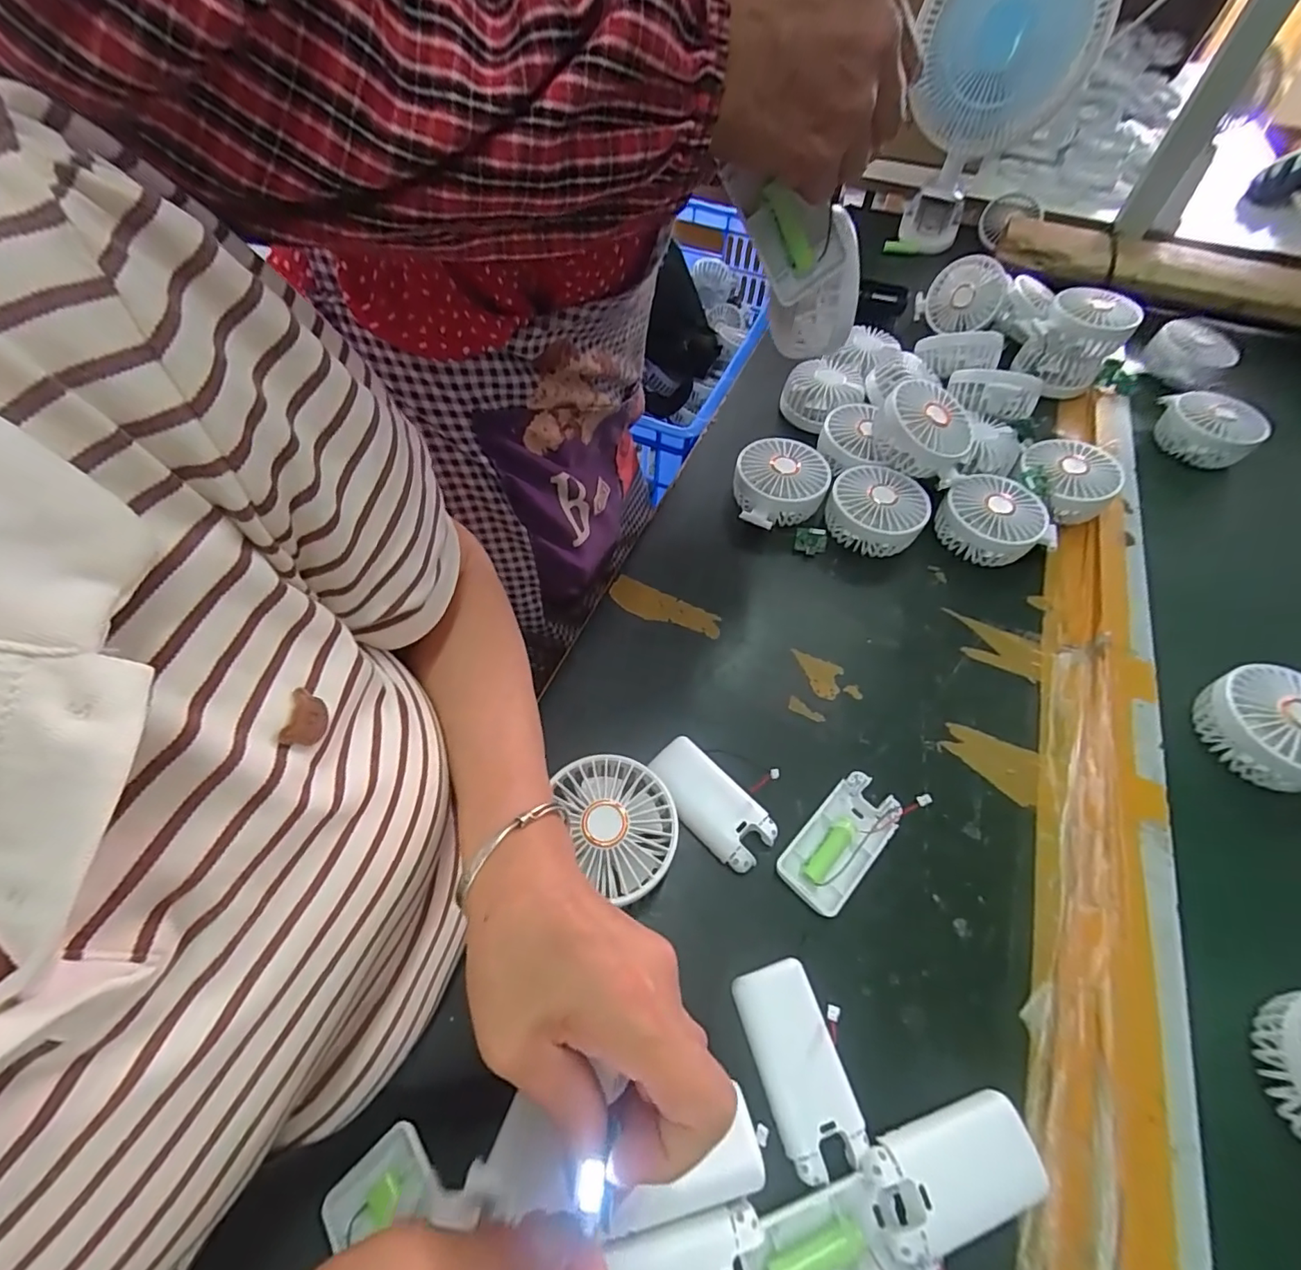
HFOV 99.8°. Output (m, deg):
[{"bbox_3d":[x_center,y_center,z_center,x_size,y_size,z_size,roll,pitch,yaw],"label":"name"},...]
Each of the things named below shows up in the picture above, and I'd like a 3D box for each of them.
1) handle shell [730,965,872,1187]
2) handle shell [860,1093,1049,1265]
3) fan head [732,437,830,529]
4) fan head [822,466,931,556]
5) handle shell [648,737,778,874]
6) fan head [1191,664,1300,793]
[{"bbox_3d":[0.080,0.233,0.300,0.045,0.011,0.092,-14,56,-11],"label":"handle shell"},{"bbox_3d":[0.154,0.268,0.274,0.093,0.019,0.042,-11,57,-10],"label":"handle shell"},{"bbox_3d":[0.123,-0.139,0.525,0.083,0.047,0.090,0,54,-1],"label":"fan head"},{"bbox_3d":[0.209,-0.114,0.512,0.086,0.047,0.086,28,59,18],"label":"fan head"},{"bbox_3d":[0.041,0.113,0.373,0.043,0.013,0.091,-38,63,-24],"label":"handle shell"},{"bbox_3d":[0.452,0.073,0.388,0.070,0.043,0.100,-12,56,-9],"label":"fan head"}]

